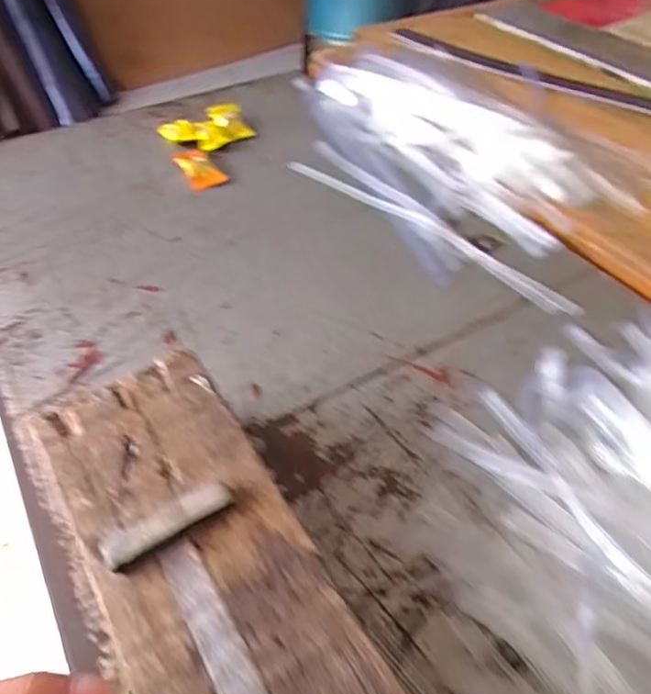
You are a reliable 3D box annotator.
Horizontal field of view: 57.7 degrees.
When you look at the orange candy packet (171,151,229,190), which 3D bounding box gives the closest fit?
[{"bbox_3d":[-0.100,-0.141,0.465,0.027,0.006,0.054,-24,50,-18],"label":"orange candy packet"}]

